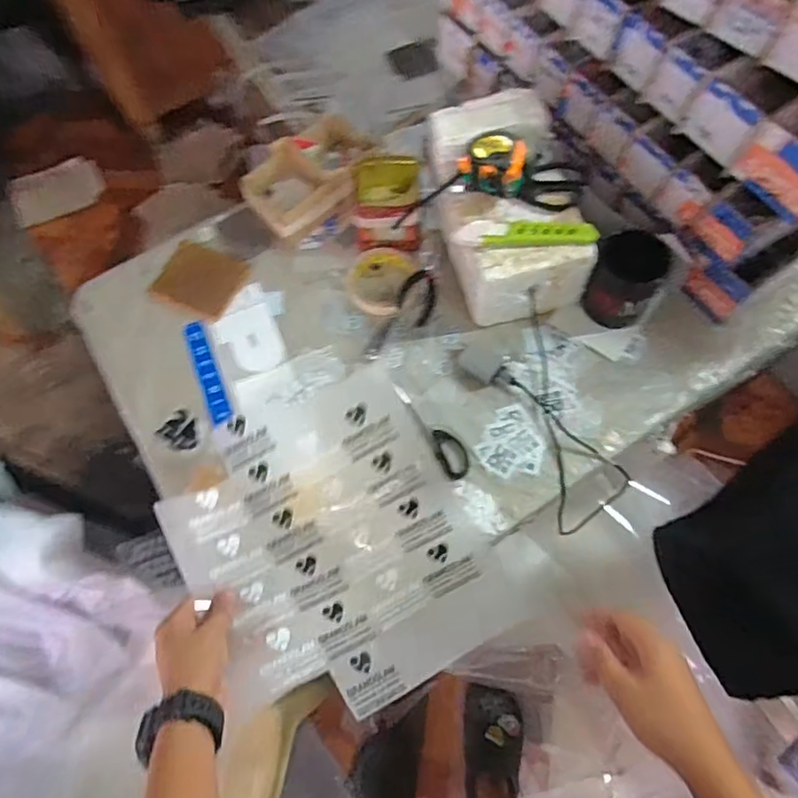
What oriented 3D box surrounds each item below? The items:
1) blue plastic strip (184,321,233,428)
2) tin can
[{"bbox_3d":[-0.245,-0.034,0.753,0.026,0.018,0.163,-22,67,-8],"label":"blue plastic strip"},{"bbox_3d":[-0.017,-0.256,0.799,0.094,0.092,0.087,-3,65,1],"label":"tin can"}]

